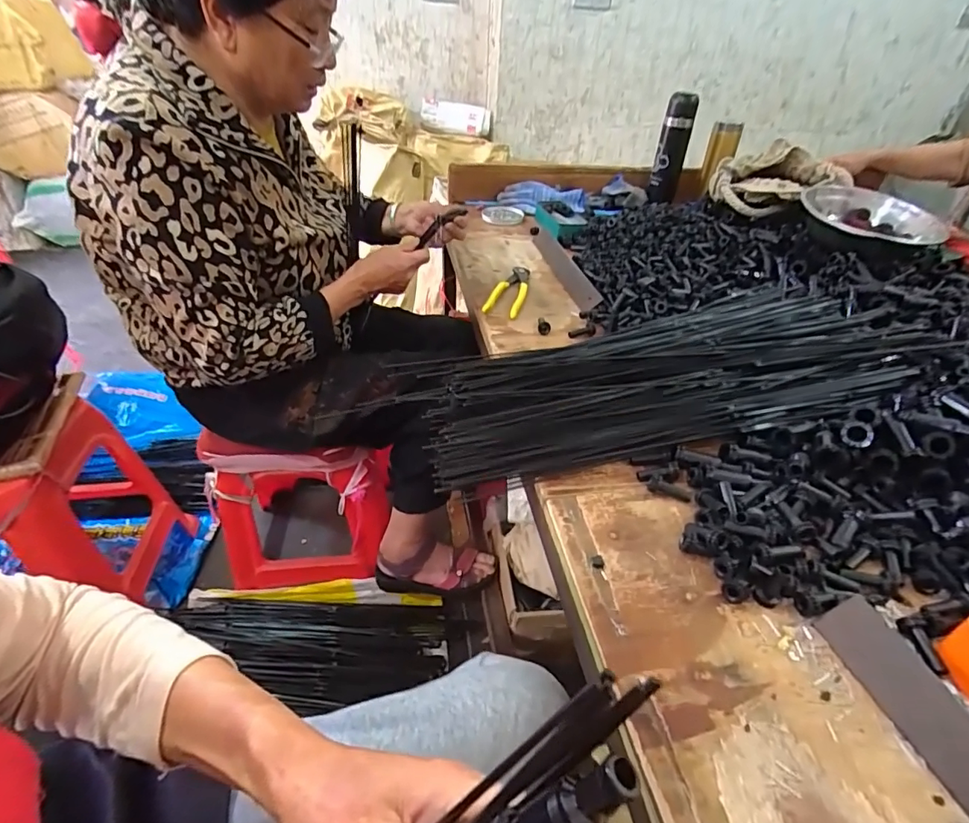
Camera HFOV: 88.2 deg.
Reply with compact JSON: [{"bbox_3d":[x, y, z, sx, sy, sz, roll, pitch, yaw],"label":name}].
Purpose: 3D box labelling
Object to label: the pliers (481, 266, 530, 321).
[{"bbox_3d":[0.043,-0.195,0.800,0.053,0.016,0.169,12,40,11],"label":"pliers"}]

